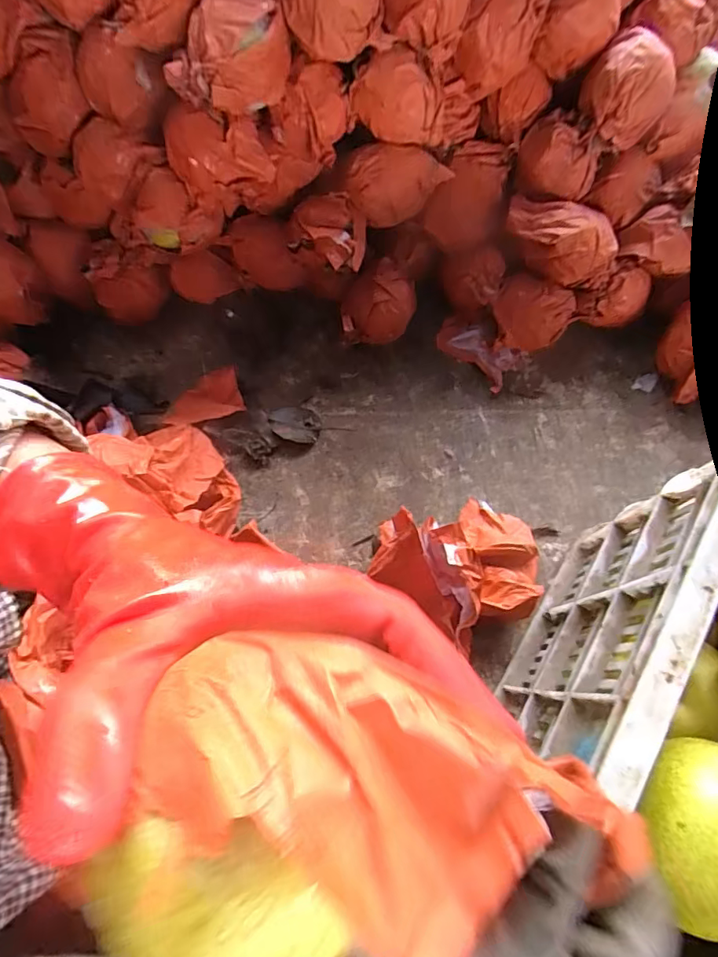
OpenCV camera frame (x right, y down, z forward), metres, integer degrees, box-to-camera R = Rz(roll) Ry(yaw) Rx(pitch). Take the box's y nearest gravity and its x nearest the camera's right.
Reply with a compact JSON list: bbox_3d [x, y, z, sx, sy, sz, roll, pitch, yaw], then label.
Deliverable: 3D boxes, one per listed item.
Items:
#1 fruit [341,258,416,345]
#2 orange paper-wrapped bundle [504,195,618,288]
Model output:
[{"bbox_3d":[0.021,-0.214,0.612,0.090,0.095,0.084,-7,69,-1],"label":"fruit"},{"bbox_3d":[0.230,-0.274,0.557,0.127,0.057,0.073,17,70,8],"label":"orange paper-wrapped bundle"}]

